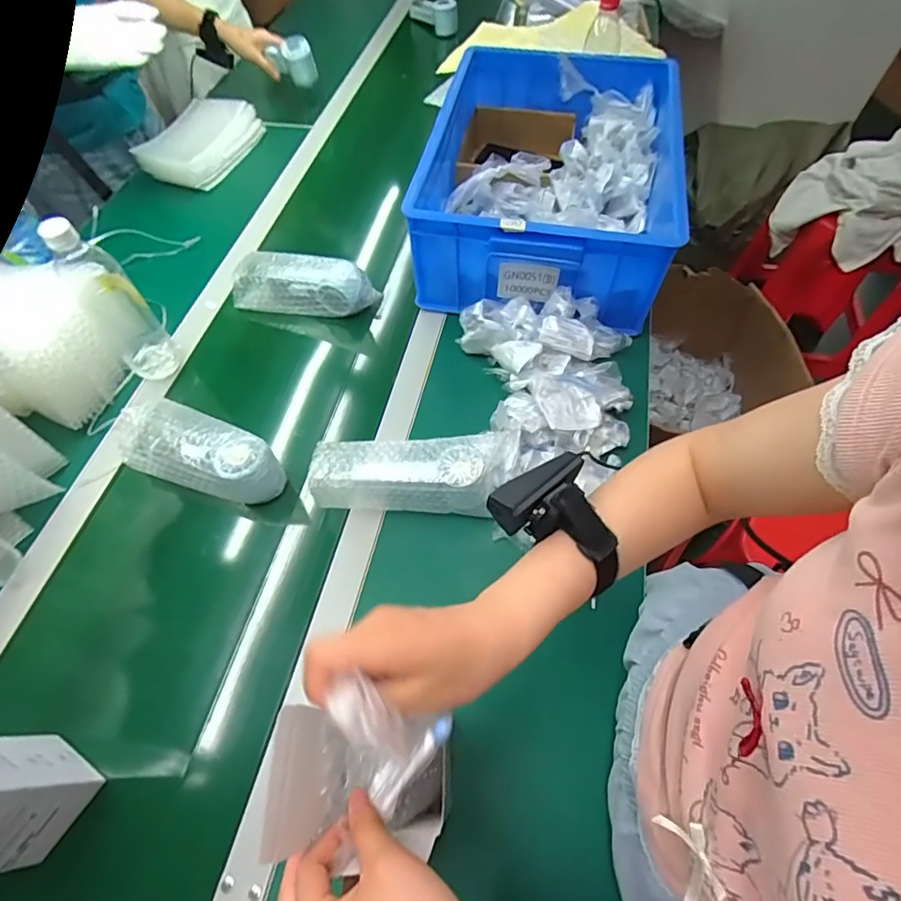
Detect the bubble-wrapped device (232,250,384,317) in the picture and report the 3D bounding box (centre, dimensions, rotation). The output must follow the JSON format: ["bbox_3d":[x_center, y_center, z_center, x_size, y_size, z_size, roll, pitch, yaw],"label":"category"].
[{"bbox_3d":[-0.221,-0.248,0.747,0.206,0.074,0.075,13,61,10],"label":"bubble-wrapped device"}]

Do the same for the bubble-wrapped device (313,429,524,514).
[{"bbox_3d":[-0.037,0.024,0.570,0.228,0.071,0.087,-4,60,1],"label":"bubble-wrapped device"}]

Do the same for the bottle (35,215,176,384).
[{"bbox_3d":[-0.426,-0.188,0.630,0.070,0.220,0.072,-37,65,-17],"label":"bottle"}]

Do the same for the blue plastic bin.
[{"bbox_3d":[0.156,-0.406,0.766,0.361,0.154,0.470,10,61,8],"label":"blue plastic bin"}]

